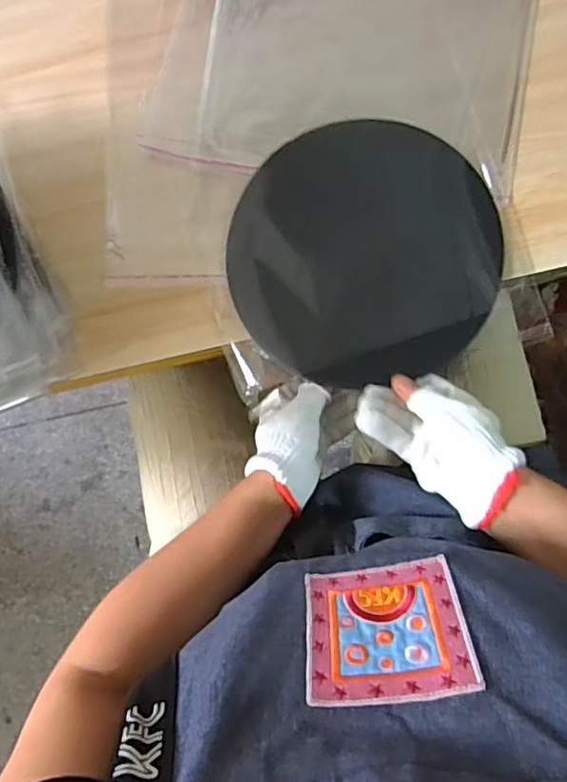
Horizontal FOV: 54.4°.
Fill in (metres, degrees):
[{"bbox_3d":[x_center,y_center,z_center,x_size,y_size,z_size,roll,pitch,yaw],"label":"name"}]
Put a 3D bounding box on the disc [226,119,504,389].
[{"bbox_3d":[0.073,-0.126,0.504,0.234,0.016,0.230,0,88,4],"label":"disc"}]

